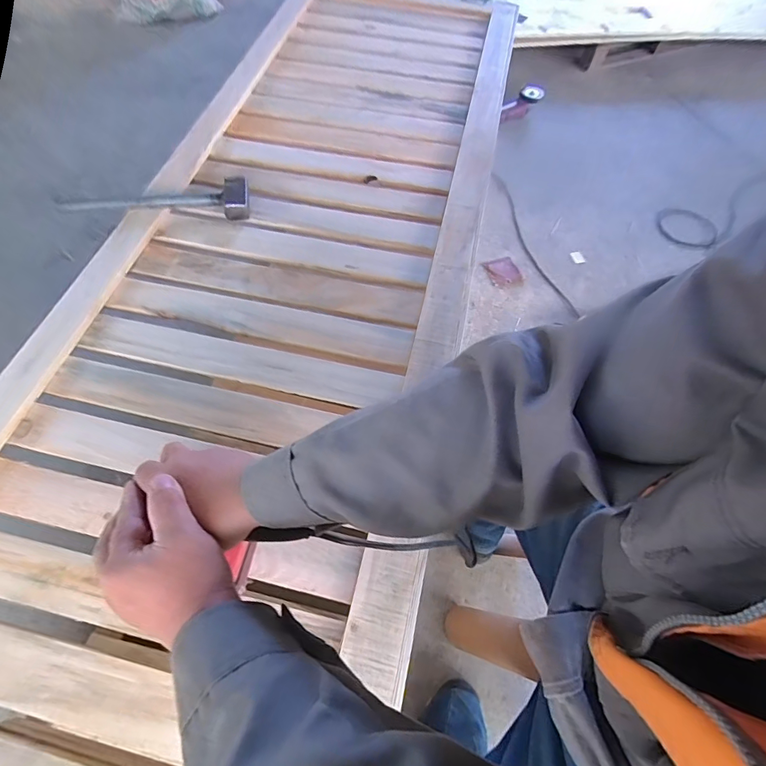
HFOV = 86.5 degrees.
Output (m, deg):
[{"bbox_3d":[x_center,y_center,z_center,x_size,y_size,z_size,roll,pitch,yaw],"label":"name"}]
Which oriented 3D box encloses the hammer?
[{"bbox_3d":[-0.381,-0.318,0.703,0.298,0.044,0.073,-3,65,-1],"label":"hammer"}]

